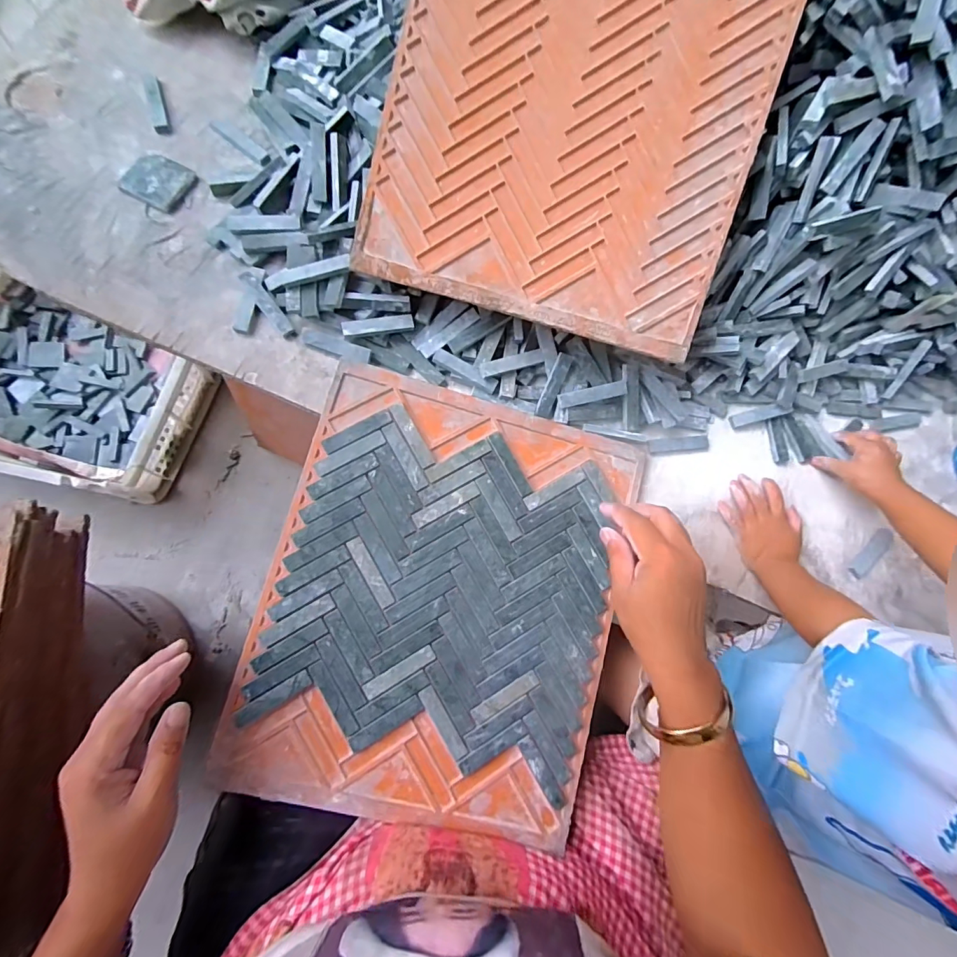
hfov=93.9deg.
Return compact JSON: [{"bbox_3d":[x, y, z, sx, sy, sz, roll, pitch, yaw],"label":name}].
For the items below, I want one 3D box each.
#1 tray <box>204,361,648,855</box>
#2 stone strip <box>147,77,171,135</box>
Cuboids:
[{"bbox_3d":[-0.026,0.103,0.390,0.291,0.018,0.351,15,83,-7],"label":"tray"},{"bbox_3d":[-0.299,-0.348,0.418,0.013,0.008,0.054,-9,79,-11],"label":"stone strip"}]

